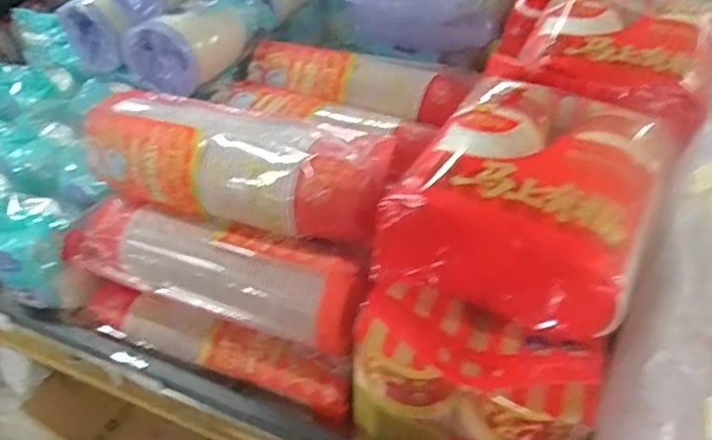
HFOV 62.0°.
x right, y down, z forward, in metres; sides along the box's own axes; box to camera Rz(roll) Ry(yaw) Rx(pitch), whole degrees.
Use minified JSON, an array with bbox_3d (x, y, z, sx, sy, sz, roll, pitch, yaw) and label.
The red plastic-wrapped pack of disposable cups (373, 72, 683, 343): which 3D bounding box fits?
[{"bbox_3d":[0.183,-0.025,0.615,0.224,0.112,0.277,22,54,22],"label":"red plastic-wrapped pack of disposable cups"}]

